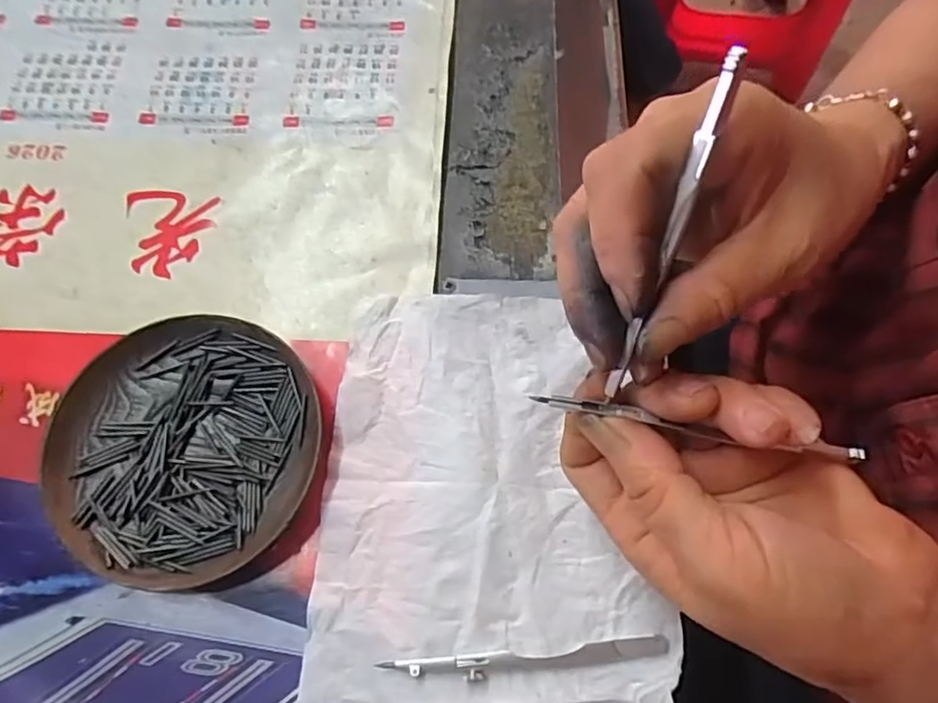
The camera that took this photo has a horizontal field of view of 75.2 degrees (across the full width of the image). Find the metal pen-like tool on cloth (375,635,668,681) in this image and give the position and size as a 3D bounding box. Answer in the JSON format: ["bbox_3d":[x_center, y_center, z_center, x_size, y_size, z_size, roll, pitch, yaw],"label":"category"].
[{"bbox_3d":[0.022,0.119,0.234,0.109,0.004,0.009,-5,69,0],"label":"metal pen-like tool on cloth"}]

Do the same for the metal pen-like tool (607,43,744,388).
[{"bbox_3d":[0.057,-0.030,0.175,0.004,0.104,0.004,17,30,8],"label":"metal pen-like tool"}]

